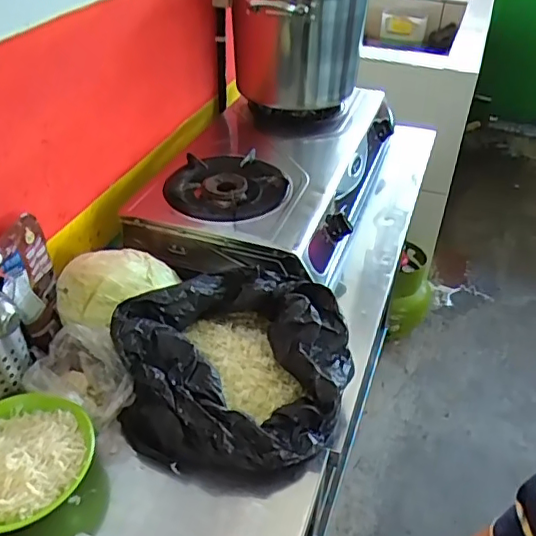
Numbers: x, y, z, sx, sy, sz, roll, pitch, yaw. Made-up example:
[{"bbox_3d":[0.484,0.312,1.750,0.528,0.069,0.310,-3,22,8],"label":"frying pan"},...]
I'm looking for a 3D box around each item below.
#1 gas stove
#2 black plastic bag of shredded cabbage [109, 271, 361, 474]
[{"bbox_3d":[0.013,-0.205,1.130,0.383,0.123,0.592,11,39,13],"label":"gas stove"},{"bbox_3d":[-0.045,0.131,0.754,0.300,0.126,0.265,1,38,0],"label":"black plastic bag of shredded cabbage"}]

